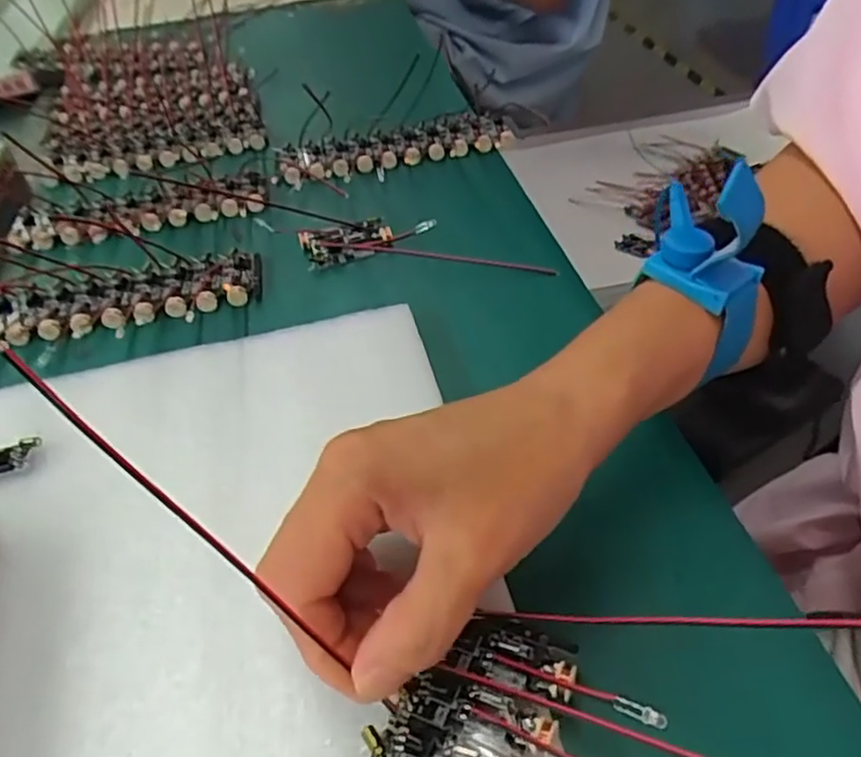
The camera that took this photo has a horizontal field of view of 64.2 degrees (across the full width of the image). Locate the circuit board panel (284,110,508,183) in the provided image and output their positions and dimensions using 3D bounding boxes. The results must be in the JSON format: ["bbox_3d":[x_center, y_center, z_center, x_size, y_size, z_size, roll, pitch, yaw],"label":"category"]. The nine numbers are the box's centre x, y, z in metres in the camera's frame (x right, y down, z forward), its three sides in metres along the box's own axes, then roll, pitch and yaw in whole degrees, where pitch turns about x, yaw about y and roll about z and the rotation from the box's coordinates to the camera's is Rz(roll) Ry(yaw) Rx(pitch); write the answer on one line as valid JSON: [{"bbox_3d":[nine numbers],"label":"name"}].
[{"bbox_3d":[-0.025,-0.159,0.463,0.155,0.010,0.061,-12,44,-3],"label":"circuit board panel"}]

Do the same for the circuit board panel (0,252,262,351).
[{"bbox_3d":[-0.172,-0.041,0.367,0.159,0.012,0.052,-12,44,-3],"label":"circuit board panel"}]

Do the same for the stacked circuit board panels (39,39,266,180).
[{"bbox_3d":[-0.234,-0.239,0.570,0.157,0.018,0.283,-19,45,-10],"label":"stacked circuit board panels"}]

